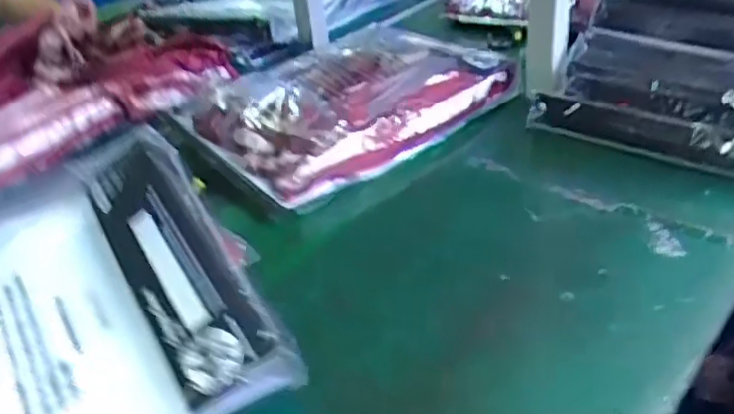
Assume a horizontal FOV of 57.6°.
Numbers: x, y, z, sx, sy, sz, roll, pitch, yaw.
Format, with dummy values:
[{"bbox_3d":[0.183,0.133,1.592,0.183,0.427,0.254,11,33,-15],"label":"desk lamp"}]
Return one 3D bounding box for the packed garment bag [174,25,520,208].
[{"bbox_3d":[-0.024,-0.153,0.917,0.374,0.081,0.272,-27,37,-28],"label":"packed garment bag"}]

